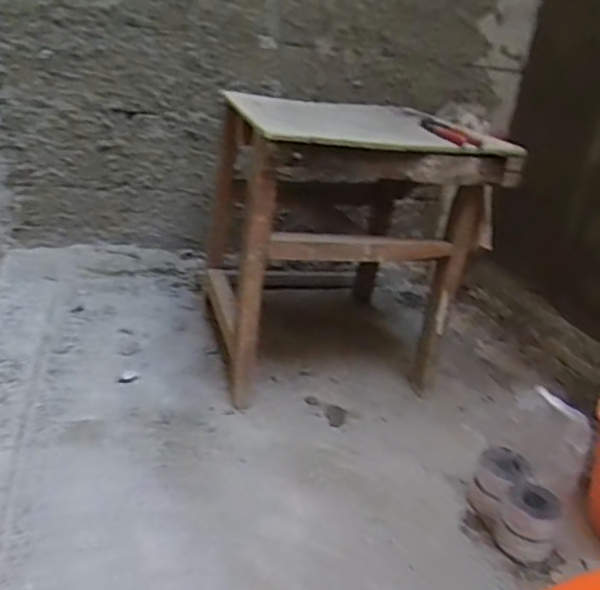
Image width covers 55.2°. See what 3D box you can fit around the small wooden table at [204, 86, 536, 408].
[{"bbox_3d":[0.087,-0.111,1.297,0.509,0.572,0.430,-2,26,-20],"label":"small wooden table"}]

